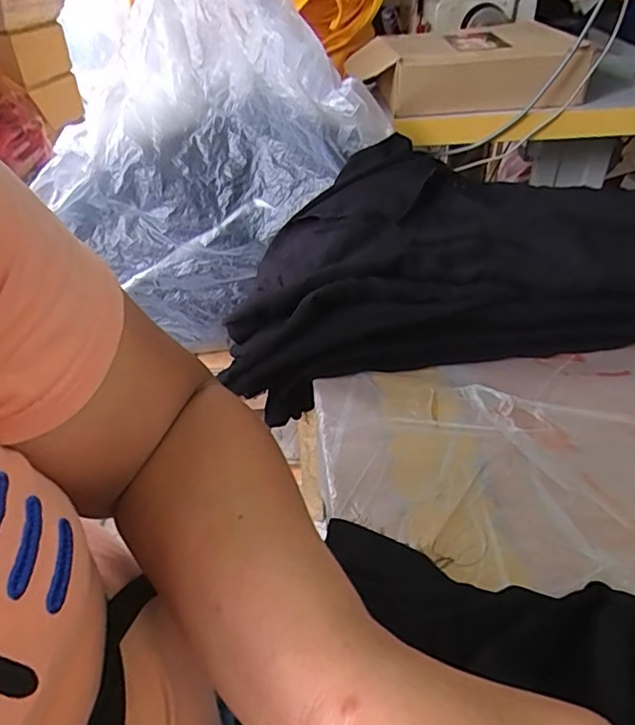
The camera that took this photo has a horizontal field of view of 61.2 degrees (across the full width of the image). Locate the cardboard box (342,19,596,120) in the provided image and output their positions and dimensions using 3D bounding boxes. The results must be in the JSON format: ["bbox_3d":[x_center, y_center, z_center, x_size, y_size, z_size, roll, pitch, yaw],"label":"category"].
[{"bbox_3d":[0.216,-0.432,0.791,0.305,0.088,0.217,2,39,5],"label":"cardboard box"}]

